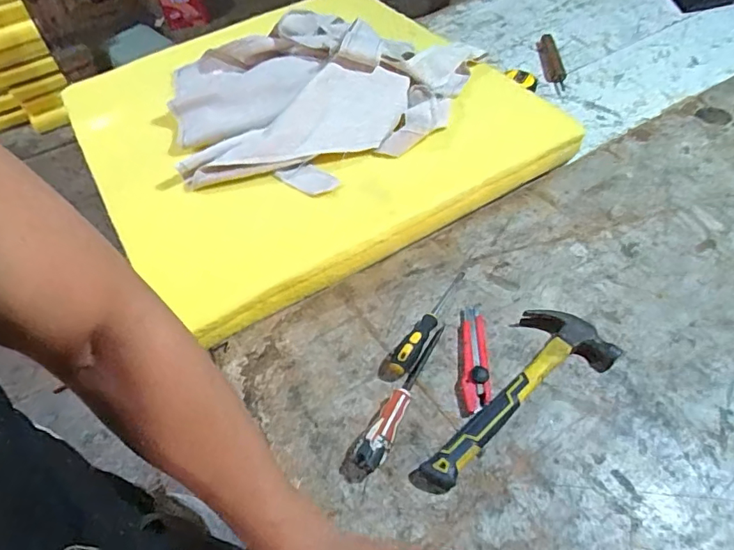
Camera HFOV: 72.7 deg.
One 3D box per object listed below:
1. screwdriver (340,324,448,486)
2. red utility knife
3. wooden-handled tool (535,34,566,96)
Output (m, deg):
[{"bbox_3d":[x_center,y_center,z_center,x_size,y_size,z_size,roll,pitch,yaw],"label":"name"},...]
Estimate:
[{"bbox_3d":[0.044,0.142,0.577,0.040,0.030,0.216,28,59,24],"label":"screwdriver"},{"bbox_3d":[0.132,0.101,0.617,0.039,0.016,0.154,5,52,9],"label":"red utility knife"},{"bbox_3d":[0.385,-0.435,1.028,0.044,0.028,0.203,0,51,5],"label":"wooden-handled tool"}]

